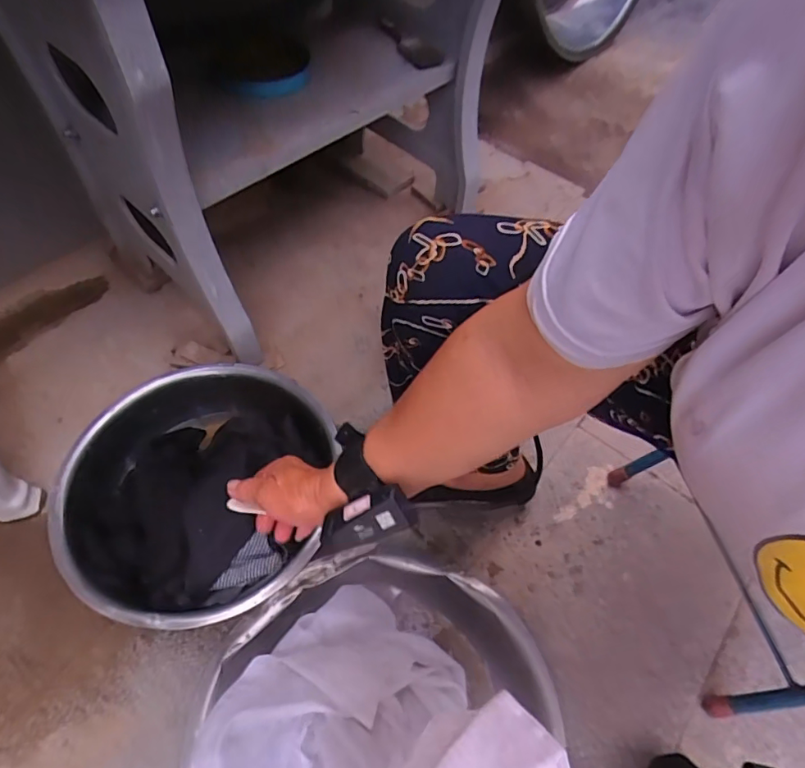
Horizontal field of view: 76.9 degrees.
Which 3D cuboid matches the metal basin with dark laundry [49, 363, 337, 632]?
[{"bbox_3d":[-0.258,0.129,0.665,0.335,0.148,0.342,10,58,3],"label":"metal basin with dark laundry"}]

